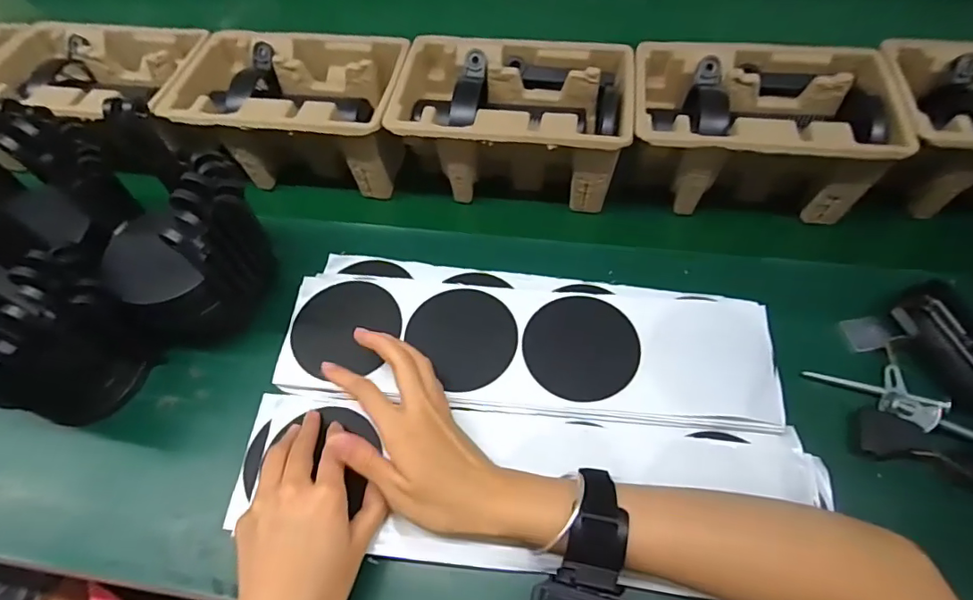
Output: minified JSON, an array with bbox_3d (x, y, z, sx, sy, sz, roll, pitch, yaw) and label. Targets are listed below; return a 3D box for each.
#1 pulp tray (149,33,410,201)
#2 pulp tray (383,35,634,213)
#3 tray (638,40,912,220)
[{"bbox_3d":[-0.201,-0.197,0.561,0.228,0.103,0.149,5,56,6],"label":"pulp tray"},{"bbox_3d":[0.028,-0.179,0.532,0.220,0.104,0.142,6,56,6],"label":"pulp tray"},{"bbox_3d":[0.253,-0.165,0.509,0.218,0.108,0.152,7,56,7],"label":"tray"}]

